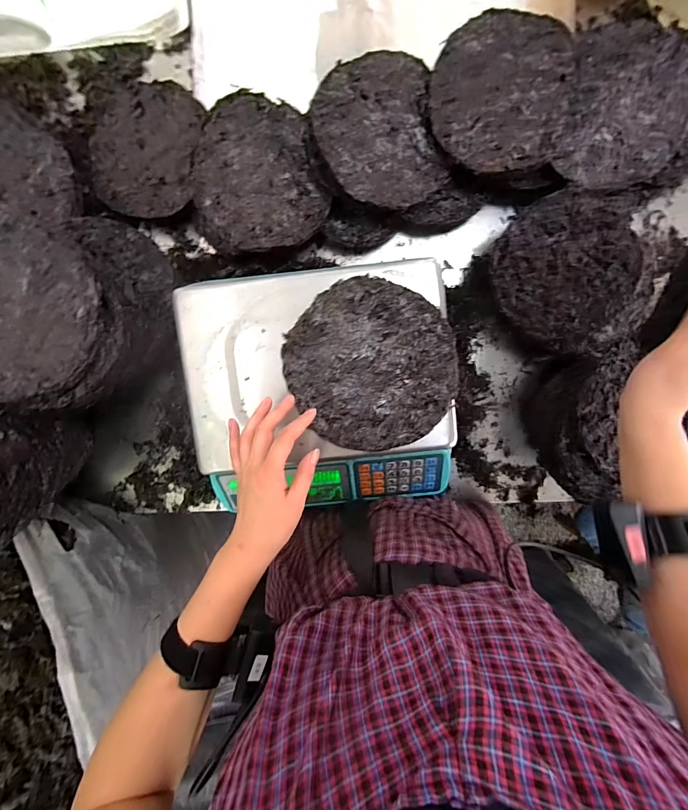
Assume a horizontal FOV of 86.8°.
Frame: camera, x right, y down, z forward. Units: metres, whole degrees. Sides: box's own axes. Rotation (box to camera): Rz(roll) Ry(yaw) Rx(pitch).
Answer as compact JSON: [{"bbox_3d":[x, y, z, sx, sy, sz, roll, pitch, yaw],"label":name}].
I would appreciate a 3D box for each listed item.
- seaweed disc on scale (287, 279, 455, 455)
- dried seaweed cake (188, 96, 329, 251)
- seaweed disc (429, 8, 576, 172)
[{"bbox_3d":[0.033,-0.045,0.431,0.198,0.011,0.189,0,95,1],"label":"seaweed disc on scale"},{"bbox_3d":[-0.134,-0.327,0.530,0.186,0.019,0.203,-19,95,3],"label":"dried seaweed cake"},{"bbox_3d":[0.211,-0.418,0.487,0.179,0.010,0.194,0,95,1],"label":"seaweed disc"}]

